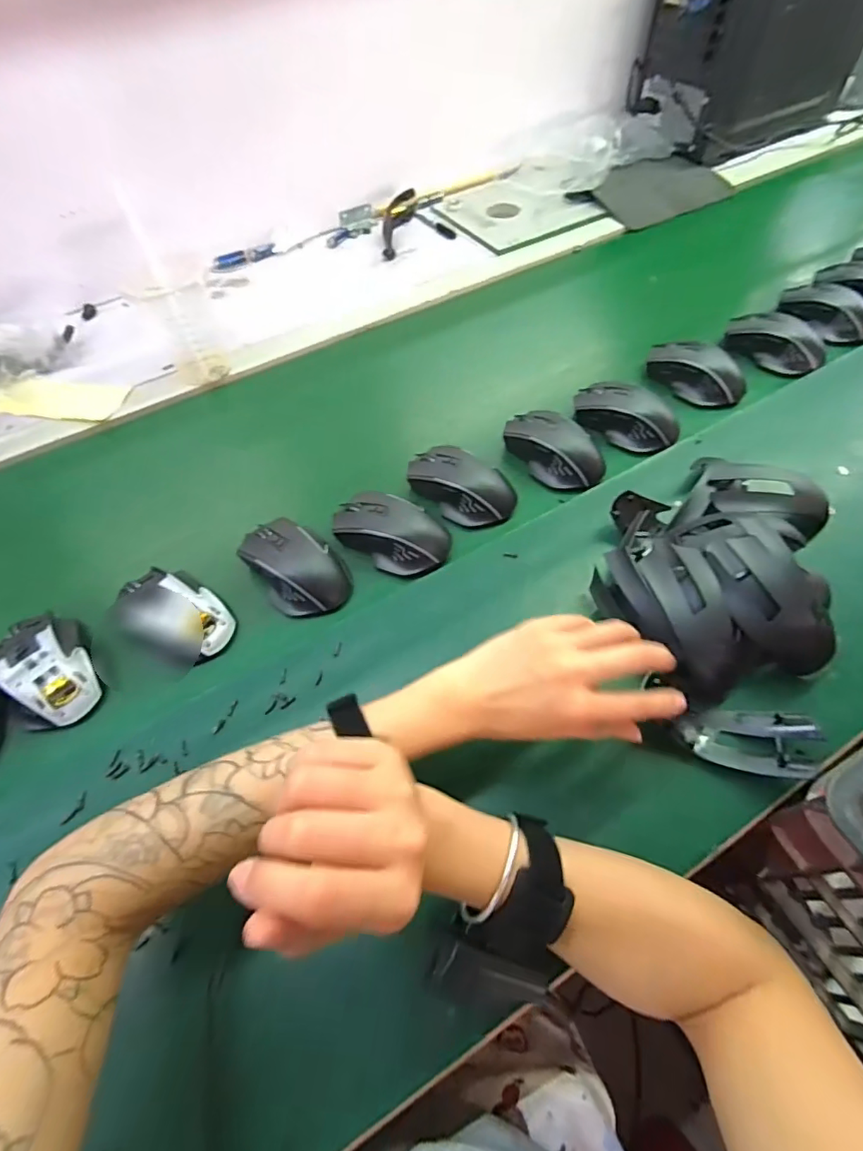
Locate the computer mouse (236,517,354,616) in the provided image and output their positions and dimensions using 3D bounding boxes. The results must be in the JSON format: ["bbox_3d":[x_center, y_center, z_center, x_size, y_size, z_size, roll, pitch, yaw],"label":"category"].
[{"bbox_3d":[-0.128,-0.010,0.487,0.067,0.032,0.111,-39,63,-20],"label":"computer mouse"}]

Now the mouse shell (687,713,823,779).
[{"bbox_3d":[0.232,0.118,0.375,0.083,0.032,0.049,10,58,9],"label":"mouse shell"}]

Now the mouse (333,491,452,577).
[{"bbox_3d":[-0.040,-0.044,0.501,0.117,0.034,0.062,21,61,16],"label":"mouse"}]

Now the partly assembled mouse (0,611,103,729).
[{"bbox_3d":[-0.328,0.076,0.441,0.070,0.033,0.109,-31,61,-16],"label":"partly assembled mouse"}]

